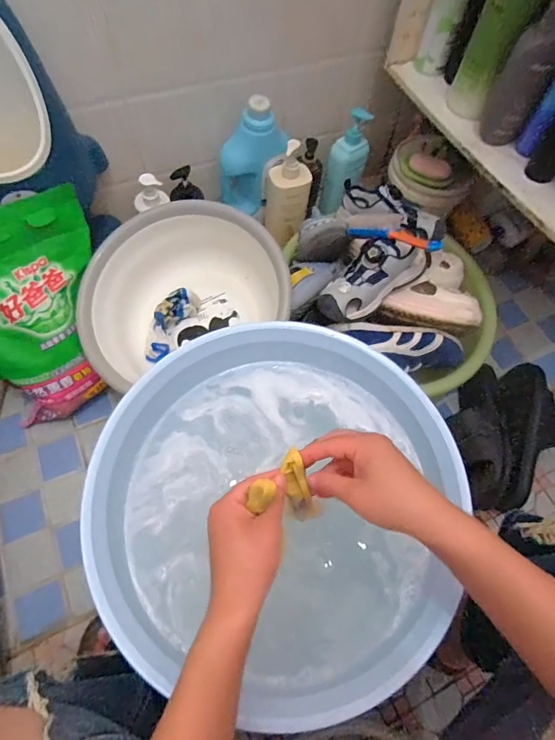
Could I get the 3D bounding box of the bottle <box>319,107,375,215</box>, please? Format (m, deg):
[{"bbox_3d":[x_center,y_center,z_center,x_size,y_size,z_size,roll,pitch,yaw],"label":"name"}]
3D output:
[{"bbox_3d":[0.143,-0.434,0.865,0.066,0.207,0.056,37,42,15],"label":"bottle"}]

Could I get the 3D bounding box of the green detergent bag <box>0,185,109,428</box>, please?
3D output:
[{"bbox_3d":[-0.372,-0.084,0.658,0.268,0.328,0.070,-35,29,-24],"label":"green detergent bag"}]

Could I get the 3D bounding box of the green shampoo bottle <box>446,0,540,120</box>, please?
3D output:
[{"bbox_3d":[0.333,-0.509,0.610,0.069,0.231,0.072,15,62,5],"label":"green shampoo bottle"}]

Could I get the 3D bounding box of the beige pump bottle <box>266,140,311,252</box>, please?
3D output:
[{"bbox_3d":[0.019,-0.343,0.828,0.085,0.228,0.061,5,45,-4],"label":"beige pump bottle"}]

